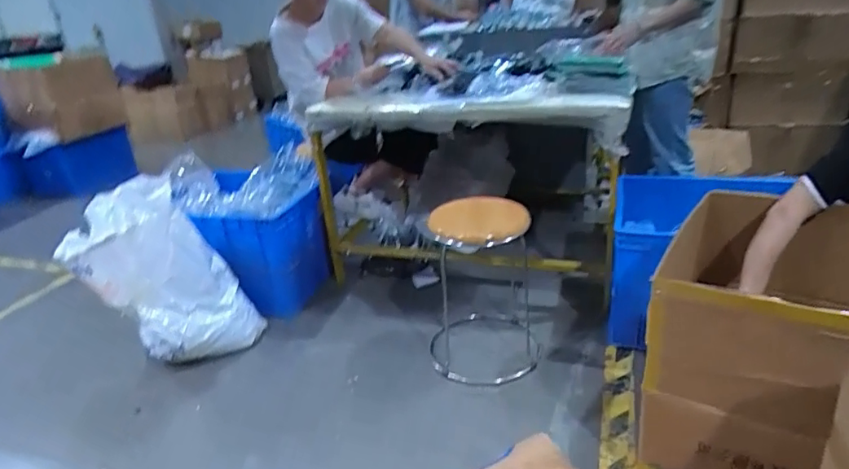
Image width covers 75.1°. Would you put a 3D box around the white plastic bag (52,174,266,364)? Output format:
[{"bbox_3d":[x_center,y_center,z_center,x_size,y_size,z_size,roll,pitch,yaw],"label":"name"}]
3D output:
[{"bbox_3d":[-0.819,0.144,1.756,0.476,0.548,0.329,-18,28,-27],"label":"white plastic bag"}]

